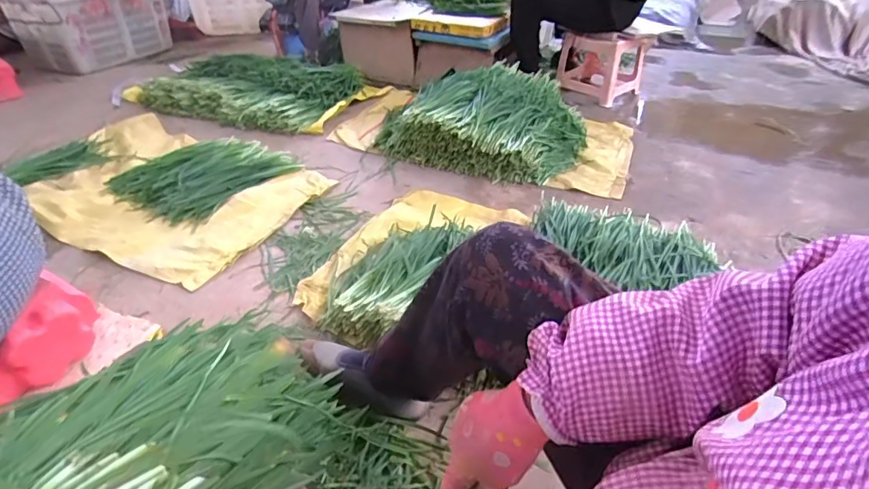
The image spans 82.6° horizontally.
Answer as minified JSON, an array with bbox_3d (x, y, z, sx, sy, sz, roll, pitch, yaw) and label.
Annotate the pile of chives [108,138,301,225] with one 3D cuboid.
[{"bbox_3d":[-0.681,-0.209,1.463,0.375,0.050,0.419,18,39,24],"label":"pile of chives"}]

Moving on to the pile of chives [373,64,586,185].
[{"bbox_3d":[0.167,-0.449,1.677,0.675,0.199,0.548,9,36,13],"label":"pile of chives"}]

